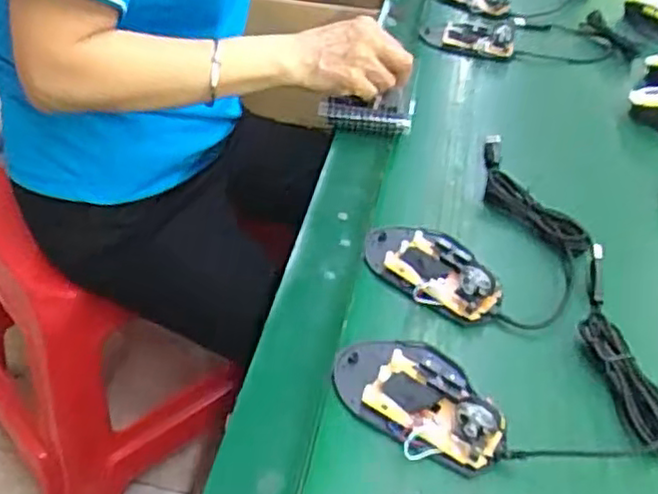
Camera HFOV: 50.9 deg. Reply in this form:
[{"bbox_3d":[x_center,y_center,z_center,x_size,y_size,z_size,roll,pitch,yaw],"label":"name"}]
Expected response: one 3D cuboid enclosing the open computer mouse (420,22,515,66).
[{"bbox_3d":[0.158,-0.241,0.792,0.105,0.018,0.072,11,43,5],"label":"open computer mouse"}]

